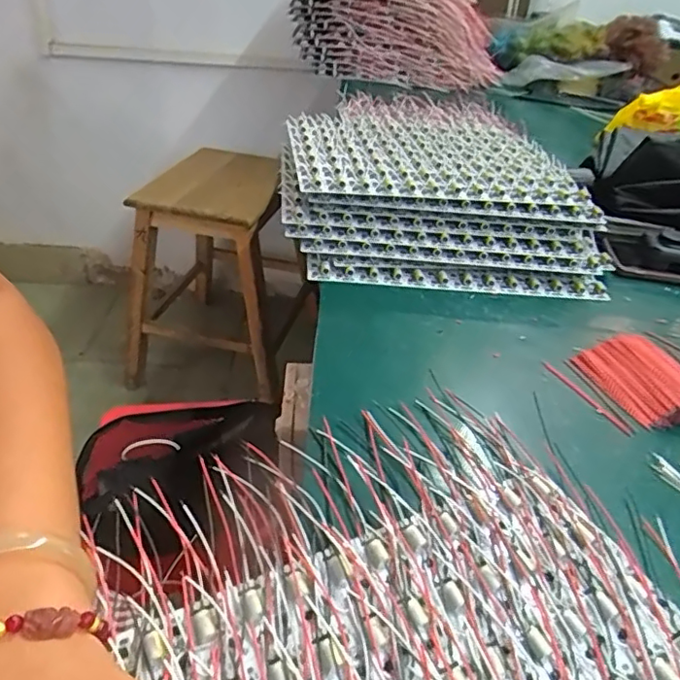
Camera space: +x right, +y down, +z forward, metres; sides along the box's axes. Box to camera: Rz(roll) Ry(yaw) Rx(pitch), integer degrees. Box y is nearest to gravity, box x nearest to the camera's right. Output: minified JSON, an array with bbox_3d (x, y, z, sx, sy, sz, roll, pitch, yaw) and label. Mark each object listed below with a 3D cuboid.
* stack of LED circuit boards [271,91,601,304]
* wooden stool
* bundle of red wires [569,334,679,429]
[{"bbox_3d":[0.096,-0.171,0.630,0.311,0.093,0.309,3,37,-6],"label":"stack of LED circuit boards"},{"bbox_3d":[-0.300,-0.147,1.355,0.345,0.477,0.310,8,37,11],"label":"wooden stool"},{"bbox_3d":[0.241,0.030,0.440,0.089,0.018,0.097,-16,43,-28],"label":"bundle of red wires"}]

